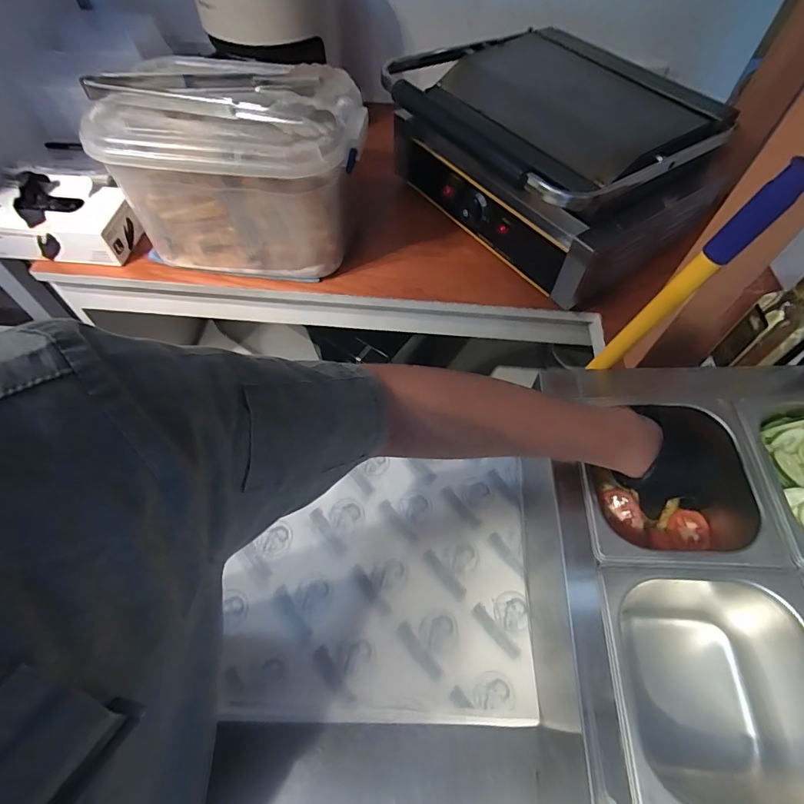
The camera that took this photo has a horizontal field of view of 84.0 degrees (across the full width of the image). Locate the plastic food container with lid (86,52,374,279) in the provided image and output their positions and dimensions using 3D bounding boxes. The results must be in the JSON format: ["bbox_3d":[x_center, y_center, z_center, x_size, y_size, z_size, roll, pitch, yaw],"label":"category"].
[{"bbox_3d":[-0.229,-0.315,0.641,0.333,0.230,0.161,7,58,3],"label":"plastic food container with lid"}]

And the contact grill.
[{"bbox_3d":[0.217,-0.382,0.712,0.324,0.190,0.439,-29,63,-18],"label":"contact grill"}]

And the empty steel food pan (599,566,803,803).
[{"bbox_3d":[0.253,0.241,0.378,0.165,0.110,0.177,5,58,2],"label":"empty steel food pan"}]

